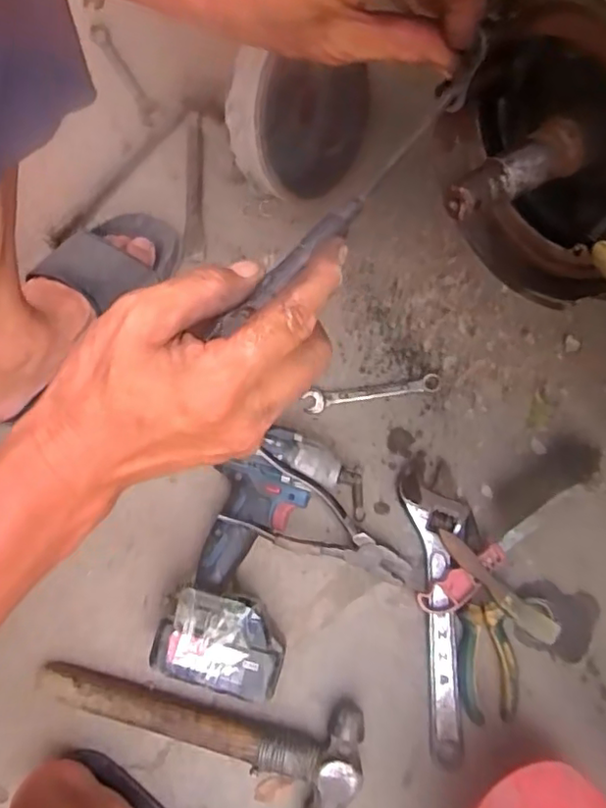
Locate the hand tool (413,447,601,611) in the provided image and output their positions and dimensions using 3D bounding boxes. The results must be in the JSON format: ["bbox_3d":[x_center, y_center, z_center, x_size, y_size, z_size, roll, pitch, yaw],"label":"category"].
[{"bbox_3d":[0.204,0.119,0.606,0.233,0.034,0.046,-42,80,-7],"label":"hand tool"}]

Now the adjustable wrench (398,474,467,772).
[{"bbox_3d":[0.137,0.205,0.589,0.056,0.023,0.268,-4,78,1],"label":"adjustable wrench"}]

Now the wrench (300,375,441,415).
[{"bbox_3d":[0.075,-0.013,0.643,0.142,0.006,0.022,-11,78,-1],"label":"wrench"}]

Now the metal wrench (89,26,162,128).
[{"bbox_3d":[-0.216,-0.403,0.745,0.025,0.009,0.168,-30,79,-5],"label":"metal wrench"}]

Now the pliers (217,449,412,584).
[{"bbox_3d":[0.021,0.124,0.581,0.186,0.022,0.072,33,80,-9],"label":"pliers"}]

